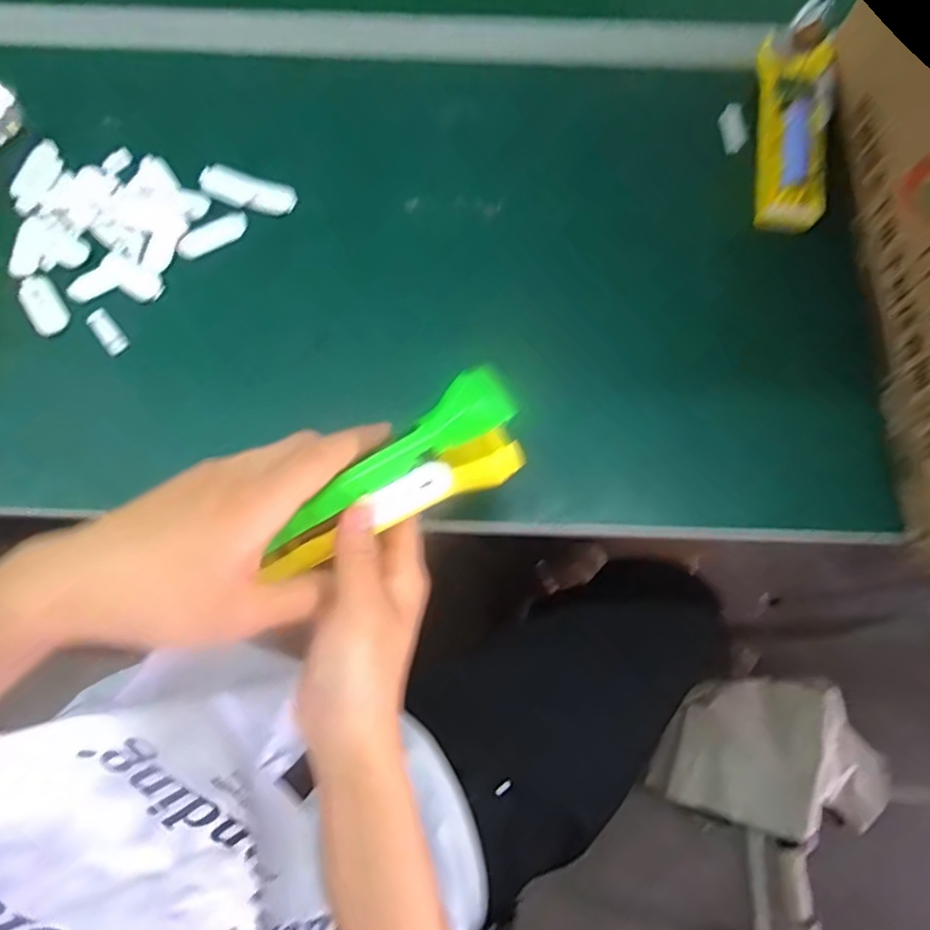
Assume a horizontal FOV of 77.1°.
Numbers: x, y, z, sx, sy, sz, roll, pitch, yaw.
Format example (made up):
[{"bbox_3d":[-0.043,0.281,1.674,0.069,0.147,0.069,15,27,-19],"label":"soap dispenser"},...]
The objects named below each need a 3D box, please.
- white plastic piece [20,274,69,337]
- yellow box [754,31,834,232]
[{"bbox_3d":[-0.302,-0.115,0.418,0.024,0.007,0.047,-33,77,-10],"label":"white plastic piece"},{"bbox_3d":[0.251,-0.259,0.448,0.050,0.027,0.162,9,74,1],"label":"yellow box"}]

